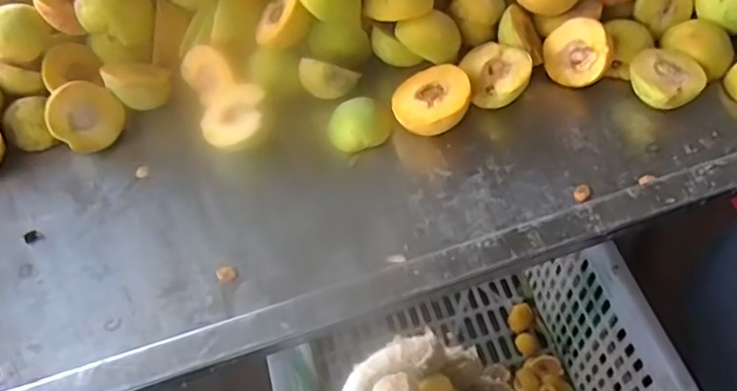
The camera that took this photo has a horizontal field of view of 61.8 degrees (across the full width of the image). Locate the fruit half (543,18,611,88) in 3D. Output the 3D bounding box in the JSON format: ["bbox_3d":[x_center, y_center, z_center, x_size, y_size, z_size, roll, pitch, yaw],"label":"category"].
[{"bbox_3d":[0.195,-0.130,0.566,0.030,0.061,0.058,-14,90,-47],"label":"fruit half"}]

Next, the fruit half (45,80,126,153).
[{"bbox_3d":[-0.255,-0.072,0.555,0.058,0.062,0.024,-49,25,-6],"label":"fruit half"}]

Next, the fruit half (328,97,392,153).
[{"bbox_3d":[-0.007,-0.062,0.541,0.051,0.027,0.041,-23,59,-14],"label":"fruit half"}]

